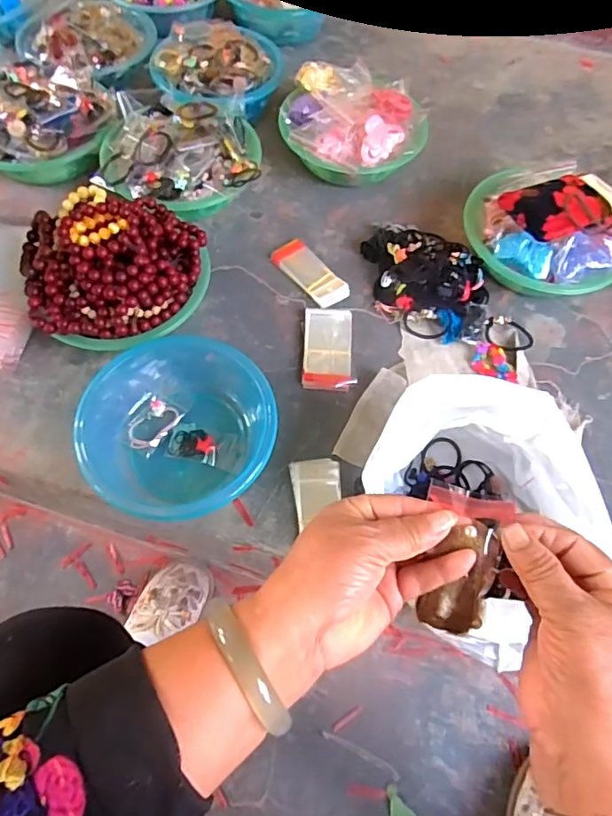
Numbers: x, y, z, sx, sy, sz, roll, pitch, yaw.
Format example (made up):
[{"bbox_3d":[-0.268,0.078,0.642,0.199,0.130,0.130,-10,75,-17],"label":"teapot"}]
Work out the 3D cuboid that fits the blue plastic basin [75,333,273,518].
[{"bbox_3d":[-0.144,0.006,0.654,0.218,0.076,0.235,1,63,-3],"label":"blue plastic basin"}]

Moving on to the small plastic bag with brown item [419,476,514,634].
[{"bbox_3d":[0.091,0.091,0.317,0.043,0.018,0.085,10,93,2],"label":"small plastic bag with brown item"}]

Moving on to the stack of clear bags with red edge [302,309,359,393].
[{"bbox_3d":[0.030,-0.082,0.738,0.069,0.017,0.126,0,63,-3],"label":"stack of clear bags with red edge"}]

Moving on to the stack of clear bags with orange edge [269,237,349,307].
[{"bbox_3d":[0.006,-0.202,0.797,0.053,0.018,0.128,-35,70,-19],"label":"stack of clear bags with orange edge"}]

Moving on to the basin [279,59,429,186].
[{"bbox_3d":[0.077,-0.457,0.881,0.226,0.102,0.219,1,63,-3],"label":"basin"}]

